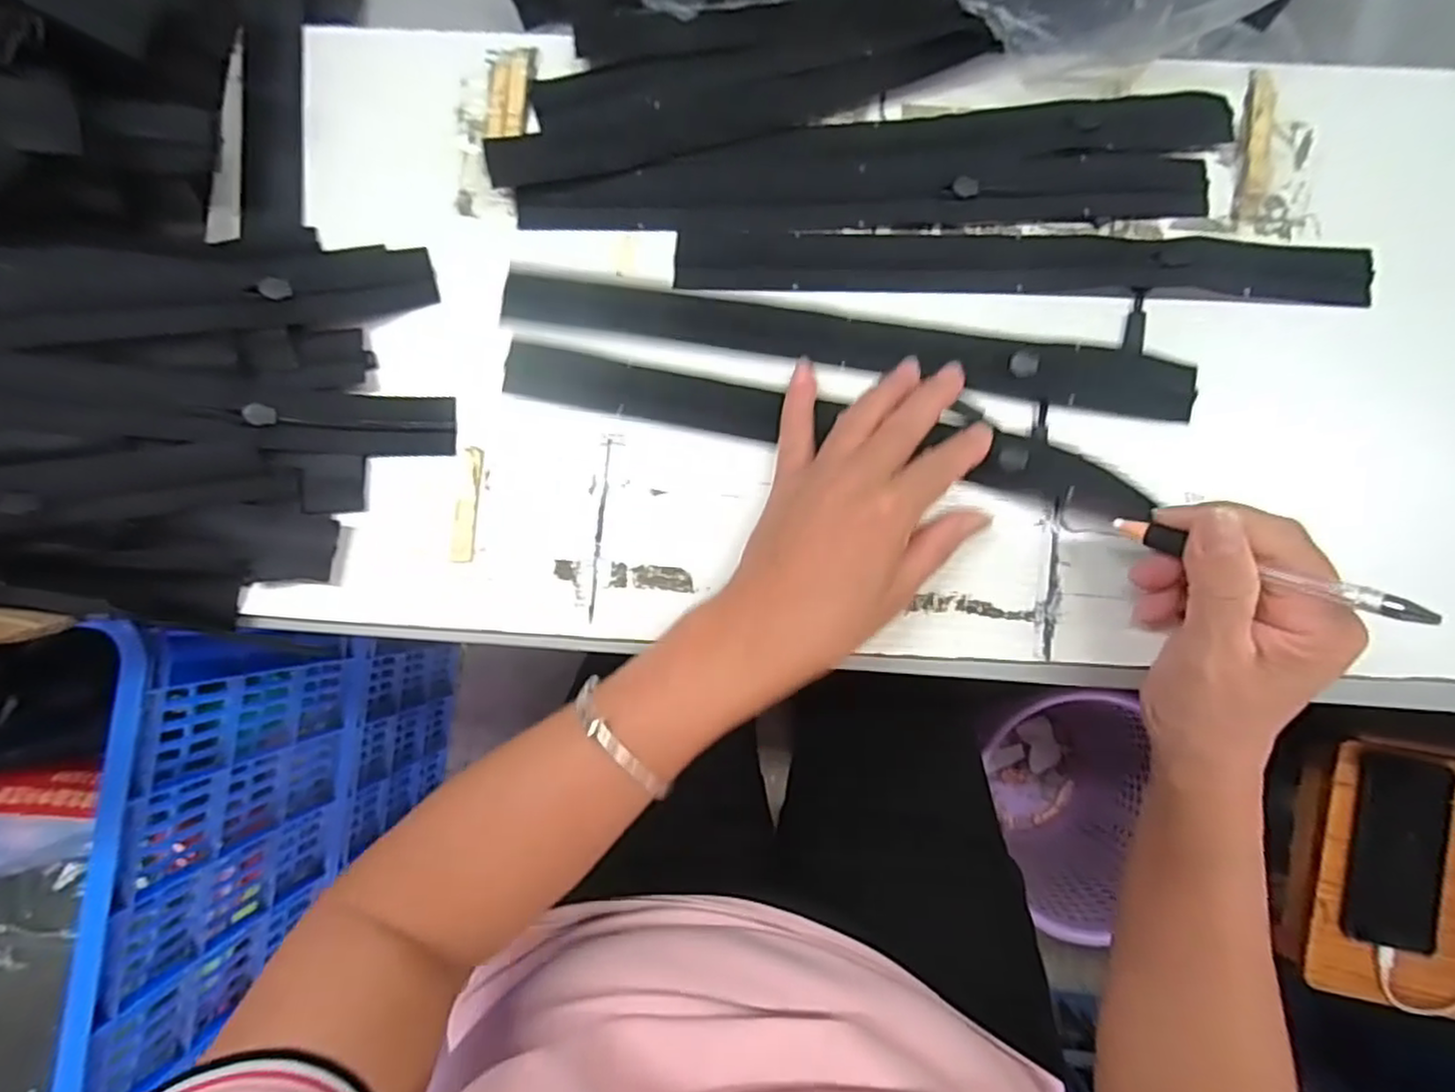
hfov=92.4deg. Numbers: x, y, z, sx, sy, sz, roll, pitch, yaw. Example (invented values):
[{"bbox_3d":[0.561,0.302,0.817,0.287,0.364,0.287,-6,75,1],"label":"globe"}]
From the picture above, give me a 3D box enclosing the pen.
[{"bbox_3d":[0.211,0.008,0.279,0.108,0.012,0.008,25,86,37],"label":"pen"}]

